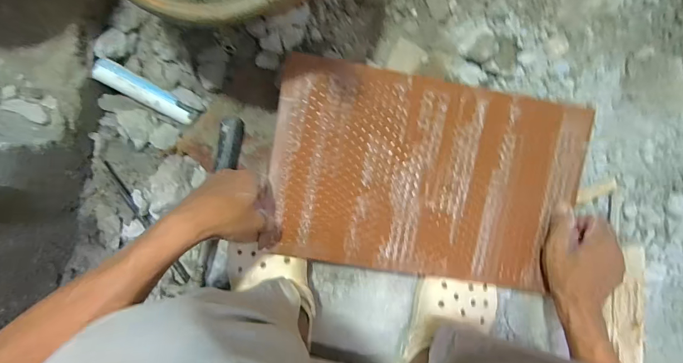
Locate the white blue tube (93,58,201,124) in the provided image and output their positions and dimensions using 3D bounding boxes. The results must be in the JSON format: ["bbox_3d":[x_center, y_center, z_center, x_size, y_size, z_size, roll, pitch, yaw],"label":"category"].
[{"bbox_3d":[-0.268,-0.122,0.508,0.135,0.021,0.027,29,99,-23],"label":"white blue tube"}]

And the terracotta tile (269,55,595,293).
[{"bbox_3d":[0.107,-0.002,0.467,0.385,0.006,0.244,9,96,-4],"label":"terracotta tile"}]

